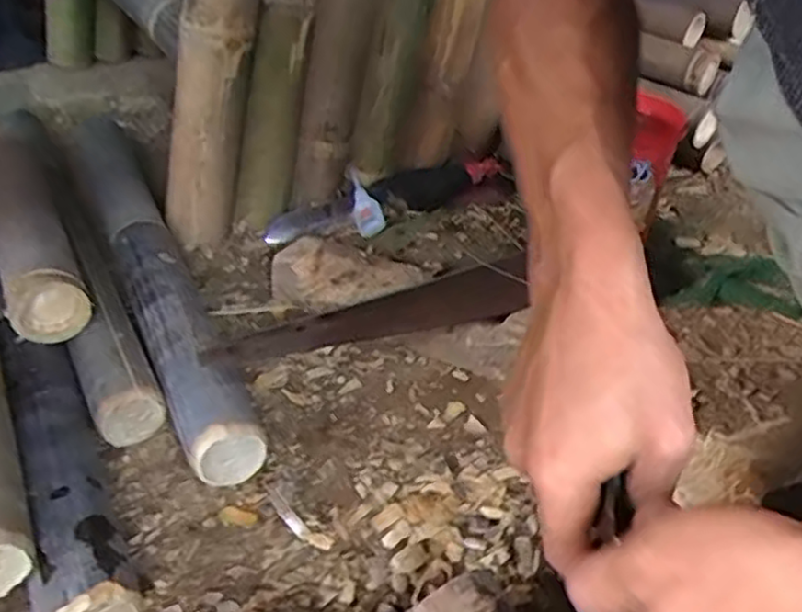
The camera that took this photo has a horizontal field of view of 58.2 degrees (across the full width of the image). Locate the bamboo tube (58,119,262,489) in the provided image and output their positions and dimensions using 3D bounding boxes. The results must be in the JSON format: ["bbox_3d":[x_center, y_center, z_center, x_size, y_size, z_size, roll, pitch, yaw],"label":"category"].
[{"bbox_3d":[-0.249,-0.028,0.736,0.065,0.077,0.536,-15,38,-22],"label":"bamboo tube"}]

